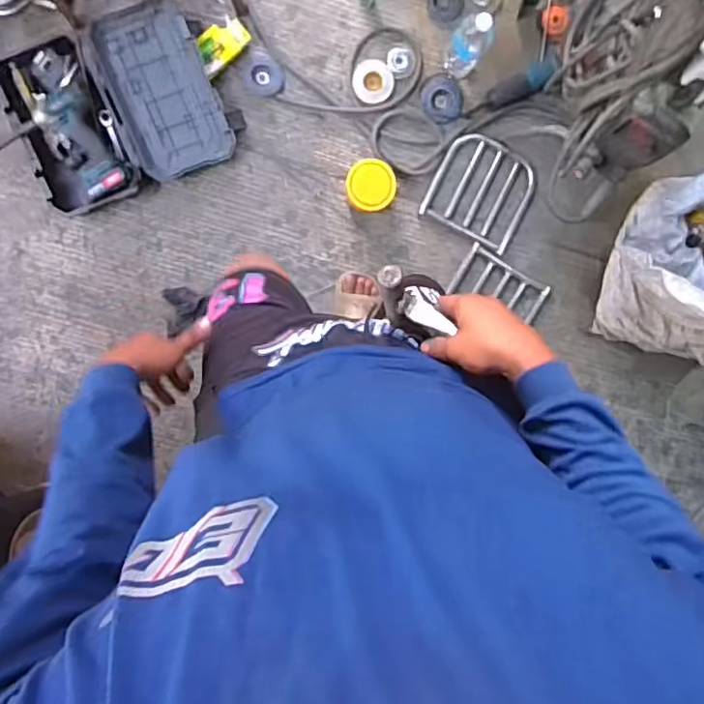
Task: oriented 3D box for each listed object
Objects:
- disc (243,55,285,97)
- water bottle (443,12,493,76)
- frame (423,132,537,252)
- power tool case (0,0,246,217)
[{"bbox_3d":[-0.215,-0.677,1.485,0.096,0.010,0.094,-3,99,-3],"label":"disc"},{"bbox_3d":[0.271,-0.708,1.392,0.086,0.243,0.063,40,95,-8],"label":"water bottle"},{"bbox_3d":[0.332,-0.413,1.537,0.251,0.039,0.245,24,97,-7],"label":"frame"},{"bbox_3d":[-0.549,-0.583,1.423,0.488,0.104,0.402,-23,99,0],"label":"power tool case"}]

